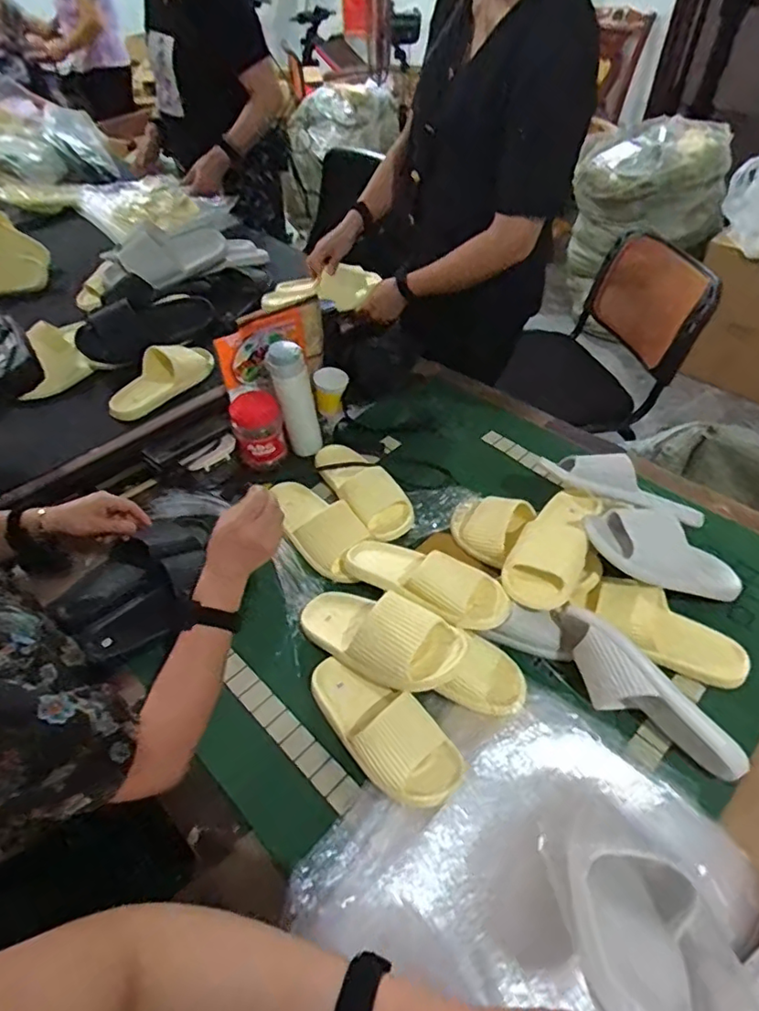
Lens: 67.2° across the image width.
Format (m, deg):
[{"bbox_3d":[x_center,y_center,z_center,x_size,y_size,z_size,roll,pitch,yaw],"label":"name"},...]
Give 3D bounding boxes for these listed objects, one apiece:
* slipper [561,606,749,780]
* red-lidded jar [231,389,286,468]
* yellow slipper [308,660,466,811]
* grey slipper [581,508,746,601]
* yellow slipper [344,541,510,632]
[{"bbox_3d":[0.325,0.239,0.716,0.068,0.080,0.256,-37,69,-28],"label":"slipper"},{"bbox_3d":[-0.233,-0.148,1.100,0.090,0.112,0.094,-1,47,1],"label":"red-lidded jar"},{"bbox_3d":[-0.005,0.276,0.726,0.094,0.067,0.241,-36,56,-27],"label":"yellow slipper"},{"bbox_3d":[0.424,0.076,0.826,0.251,0.062,0.102,24,48,-9],"label":"grey slipper"},{"bbox_3d":[0.064,0.105,0.857,0.265,0.067,0.098,18,48,37],"label":"yellow slipper"}]

